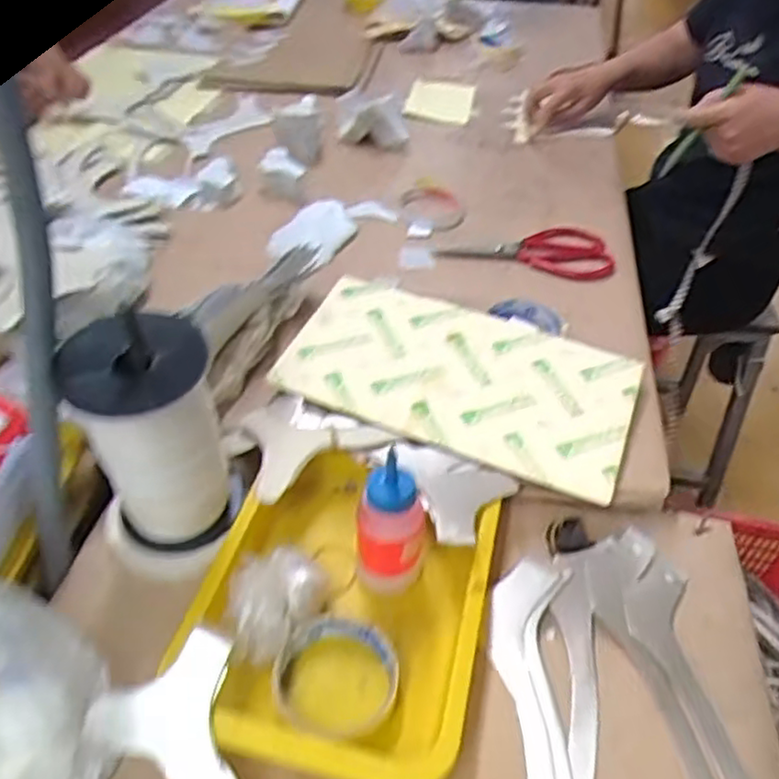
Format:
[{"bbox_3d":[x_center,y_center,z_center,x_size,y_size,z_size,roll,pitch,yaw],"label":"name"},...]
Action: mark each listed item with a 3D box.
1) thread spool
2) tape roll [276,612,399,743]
[{"bbox_3d":[-0.171,0.041,0.507,0.092,0.179,0.084,-11,44,-14],"label":"thread spool"},{"bbox_3d":[-0.036,0.195,0.467,0.084,0.029,0.083,2,44,-2],"label":"tape roll"}]

